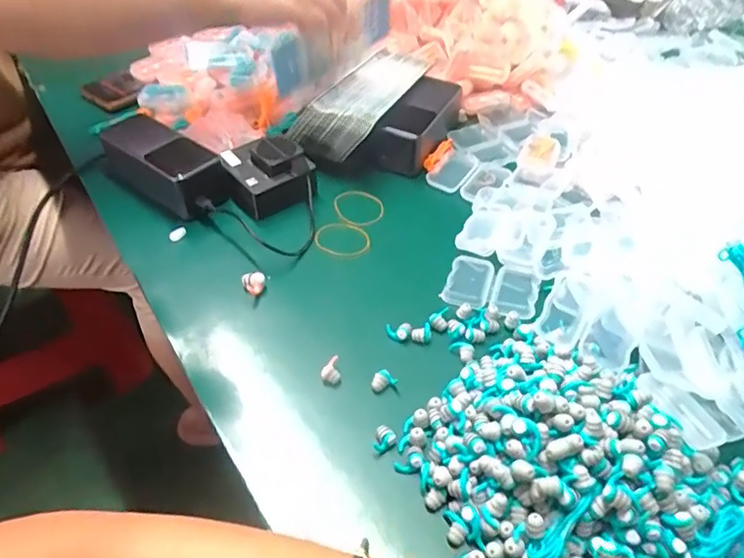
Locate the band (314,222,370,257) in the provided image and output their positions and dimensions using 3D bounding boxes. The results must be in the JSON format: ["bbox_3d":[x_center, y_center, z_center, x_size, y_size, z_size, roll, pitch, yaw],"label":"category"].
[{"bbox_3d":[-0.026,-0.037,0.509,0.050,0.006,0.042,10,53,5],"label":"band"}]

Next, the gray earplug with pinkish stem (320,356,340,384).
[{"bbox_3d":[-0.030,0.066,0.404,0.013,0.012,0.018,-1,46,0],"label":"gray earplug with pinkish stem"}]

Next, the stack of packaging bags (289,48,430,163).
[{"bbox_3d":[-0.002,-0.191,0.582,0.082,0.032,0.173,28,51,24],"label":"stack of packaging bags"}]

